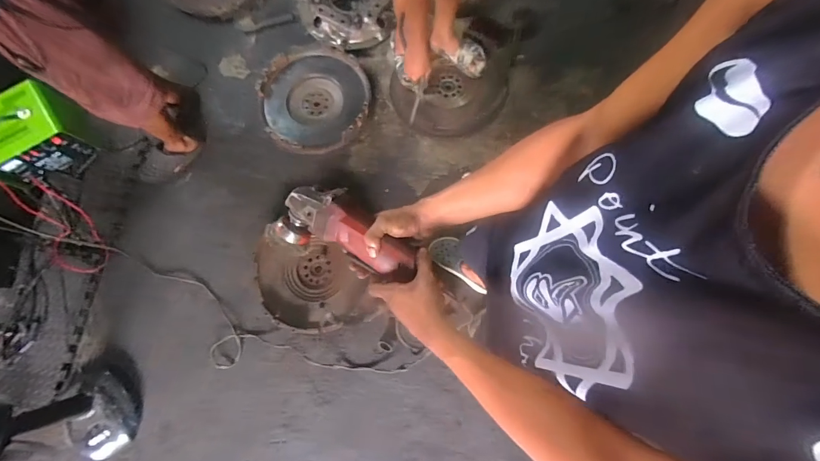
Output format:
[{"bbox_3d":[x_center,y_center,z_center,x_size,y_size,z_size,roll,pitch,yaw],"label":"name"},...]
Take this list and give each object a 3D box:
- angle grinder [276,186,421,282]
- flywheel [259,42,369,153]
[{"bbox_3d":[-0.091,0.004,0.565,0.223,0.065,0.091,25,75,5],"label":"angle grinder"},{"bbox_3d":[-0.408,-0.571,1.604,0.455,0.089,0.490,0,77,1],"label":"flywheel"}]

